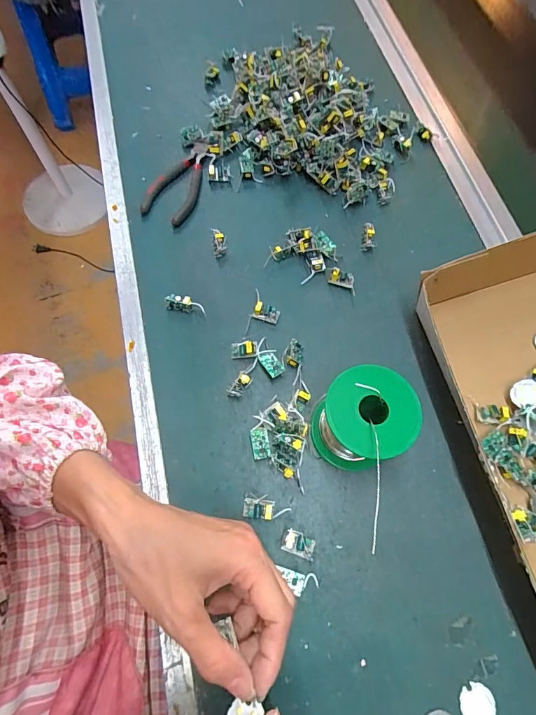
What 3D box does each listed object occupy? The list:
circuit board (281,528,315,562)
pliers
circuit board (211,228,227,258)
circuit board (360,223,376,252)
[{"bbox_3d":[0.024,0.145,0.310,0.026,0.015,0.016,17,69,7],"label":"circuit board"},{"bbox_3d":[-0.094,-0.197,0.439,0.047,0.022,0.115,21,69,8],"label":"pliers"},{"bbox_3d":[-0.050,-0.120,0.413,0.014,0.011,0.034,-6,68,-2],"label":"circuit board"},{"bbox_3d":[0.107,-0.128,0.423,0.015,0.008,0.033,10,68,4],"label":"circuit board"}]

